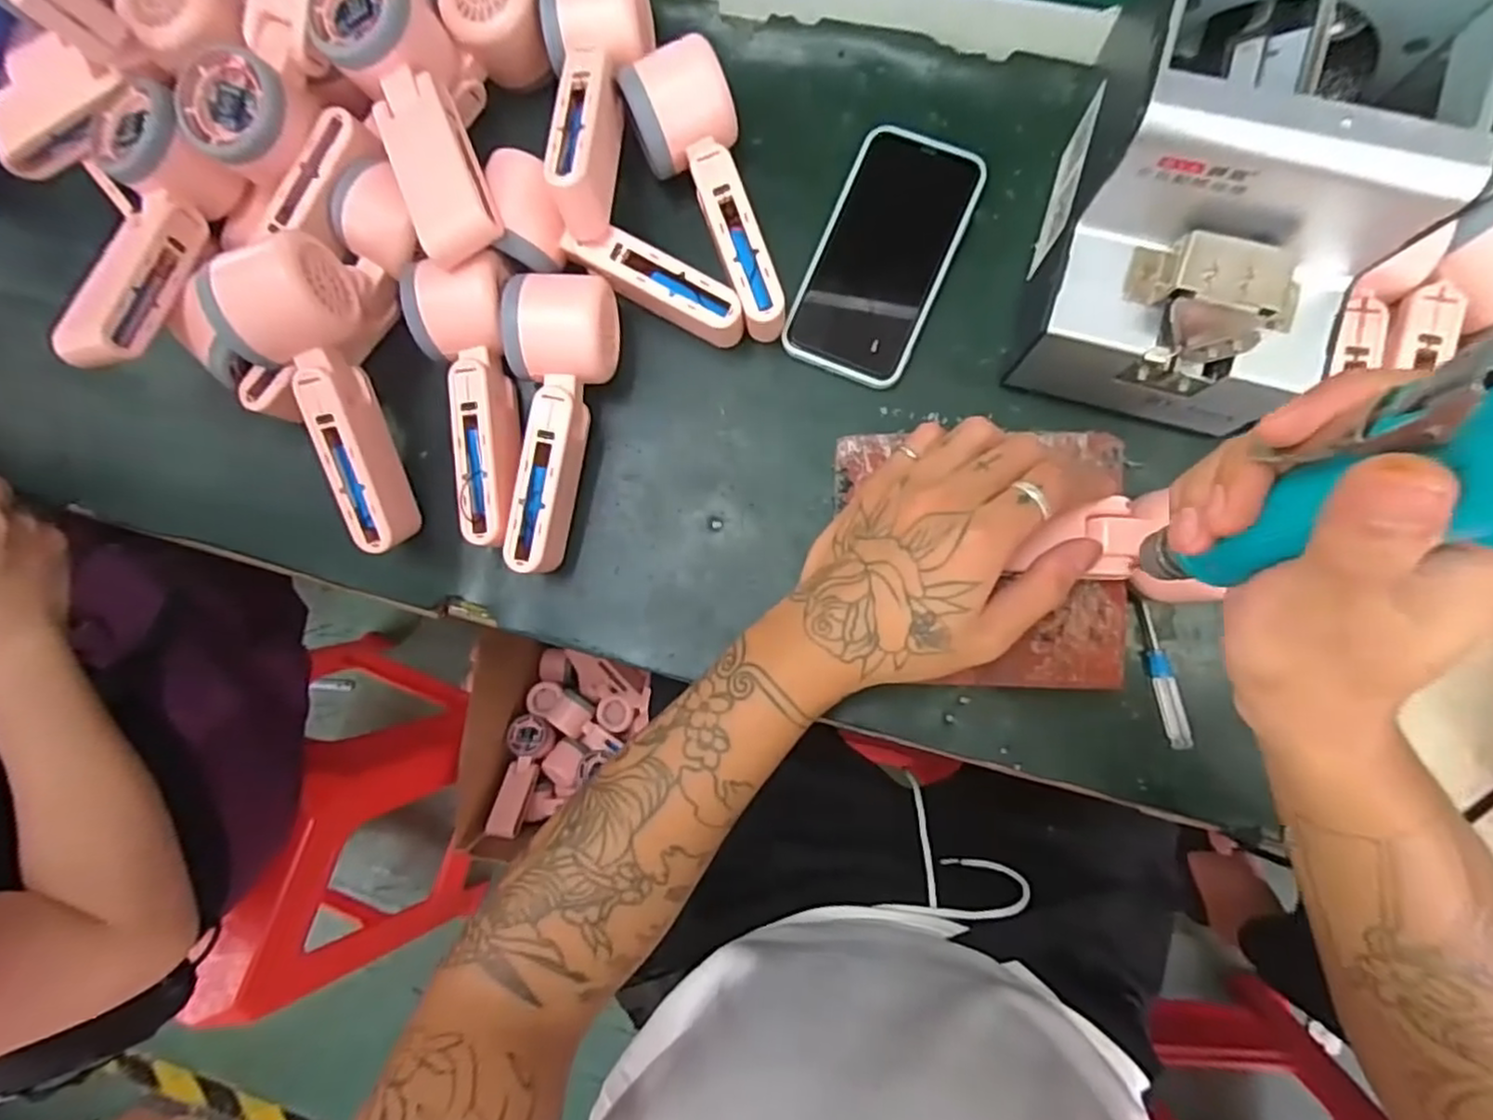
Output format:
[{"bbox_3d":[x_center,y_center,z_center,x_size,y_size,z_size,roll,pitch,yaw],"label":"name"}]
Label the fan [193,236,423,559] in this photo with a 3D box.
[{"bbox_3d":[-0.234,-0.088,0.392,0.057,0.067,0.168,-10,114,5],"label":"fan"}]

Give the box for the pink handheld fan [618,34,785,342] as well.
[{"bbox_3d":[-0.020,-0.204,0.399,0.057,0.057,0.153,-18,84,4],"label":"pink handheld fan"}]

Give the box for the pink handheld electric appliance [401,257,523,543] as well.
[{"bbox_3d":[-0.159,-0.087,0.403,0.061,0.057,0.155,-2,85,5],"label":"pink handheld electric appliance"}]

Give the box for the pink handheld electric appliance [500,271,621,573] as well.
[{"bbox_3d":[-0.110,-0.075,0.398,0.054,0.057,0.163,7,86,6],"label":"pink handheld electric appliance"}]

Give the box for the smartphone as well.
[{"bbox_3d":[0.080,-0.176,0.410,0.073,0.013,0.142,24,88,7],"label":"smartphone"}]

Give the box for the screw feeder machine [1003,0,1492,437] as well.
[{"bbox_3d":[0.223,-0.169,0.328,0.124,0.150,0.172,19,88,7],"label":"screw feeder machine"}]

